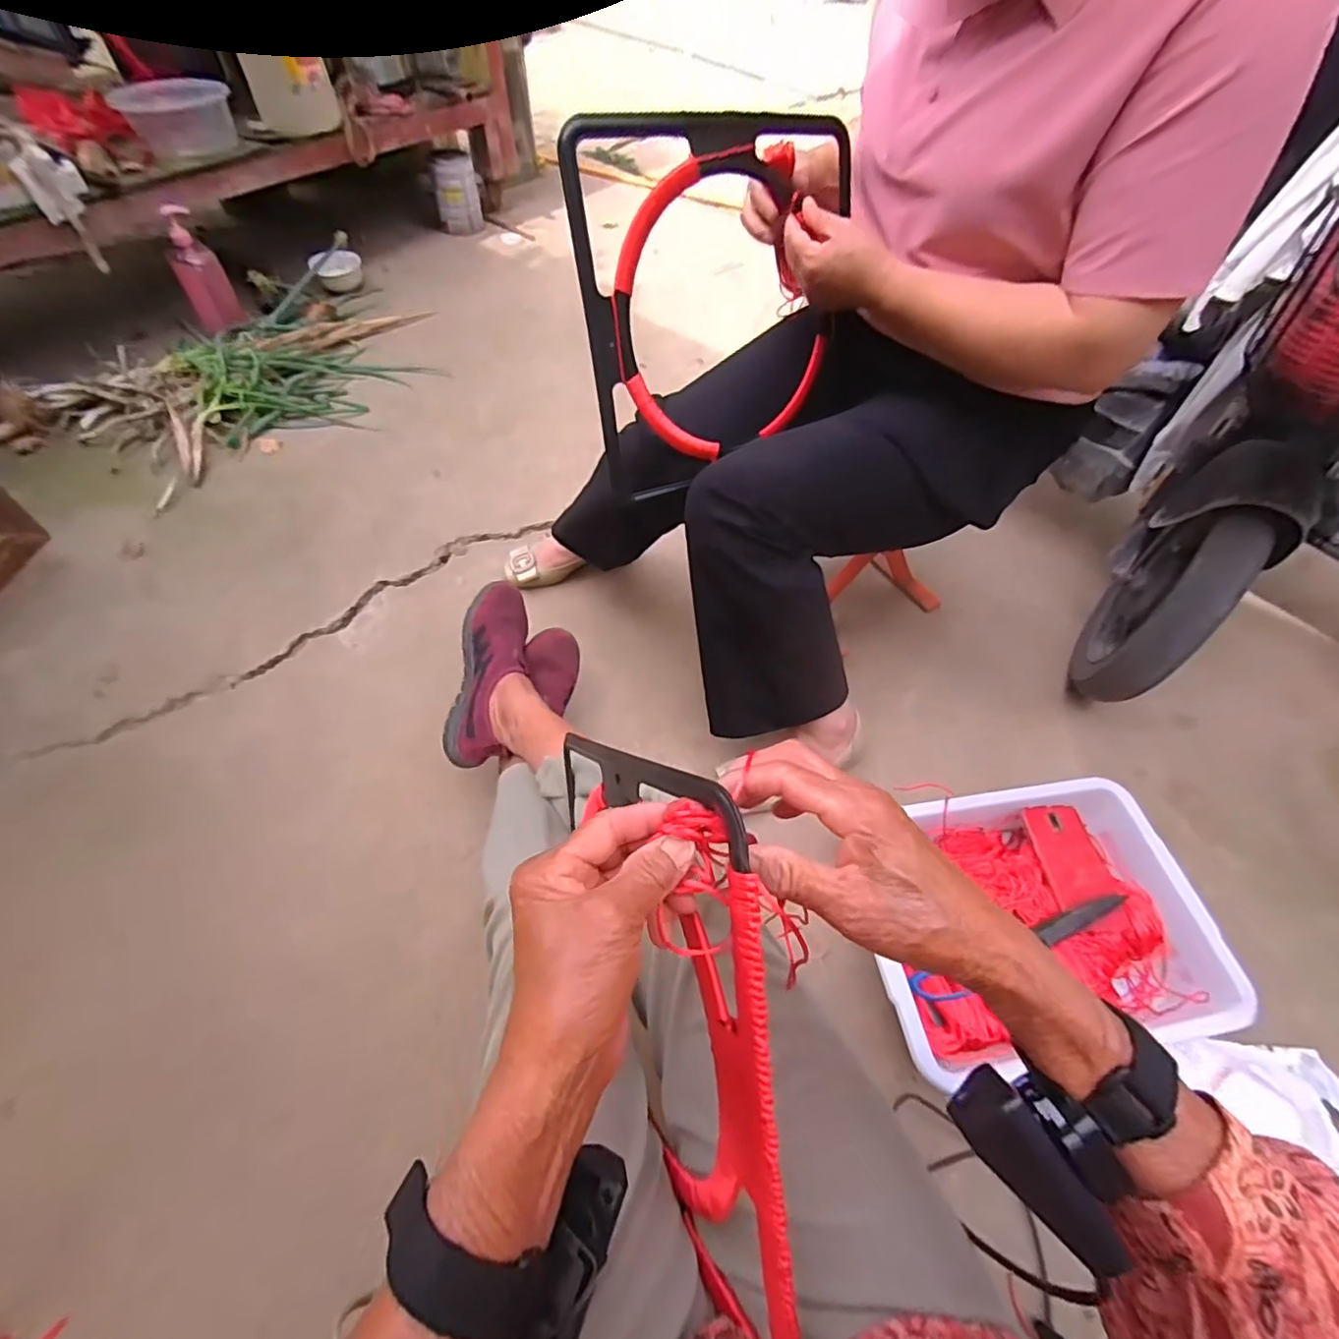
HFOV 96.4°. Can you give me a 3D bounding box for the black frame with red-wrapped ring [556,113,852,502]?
[{"bbox_3d":[0.064,-0.379,0.636,0.343,0.319,0.034,-26,33,-23],"label":"black frame with red-wrapped ring"}]

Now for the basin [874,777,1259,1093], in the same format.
[{"bbox_3d":[0.454,0.316,0.778,0.419,0.098,0.313,-5,57,-8],"label":"basin"}]

